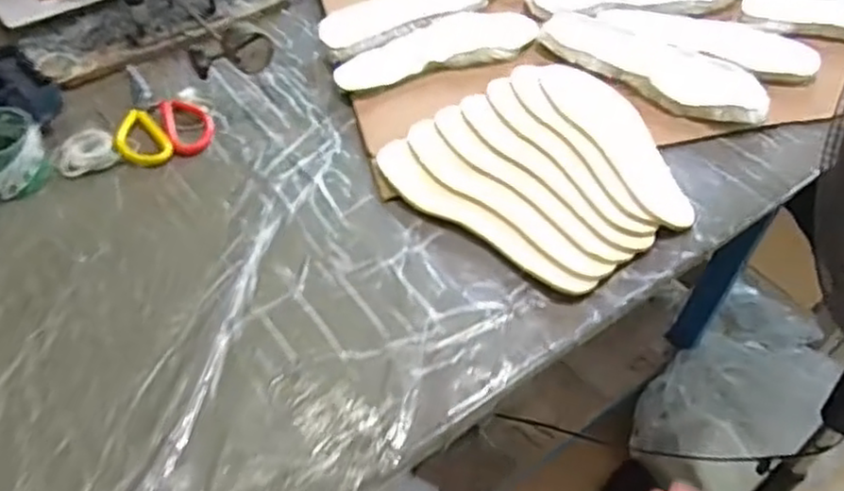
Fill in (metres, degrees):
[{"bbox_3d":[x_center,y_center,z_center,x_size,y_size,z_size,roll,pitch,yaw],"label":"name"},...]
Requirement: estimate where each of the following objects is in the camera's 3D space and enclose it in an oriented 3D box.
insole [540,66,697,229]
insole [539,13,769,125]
[{"bbox_3d":[0.222,-0.123,0.805,0.072,0.013,0.263,-18,57,-17],"label":"insole"},{"bbox_3d":[0.290,-0.229,0.889,0.290,0.019,0.098,32,55,21],"label":"insole"}]

